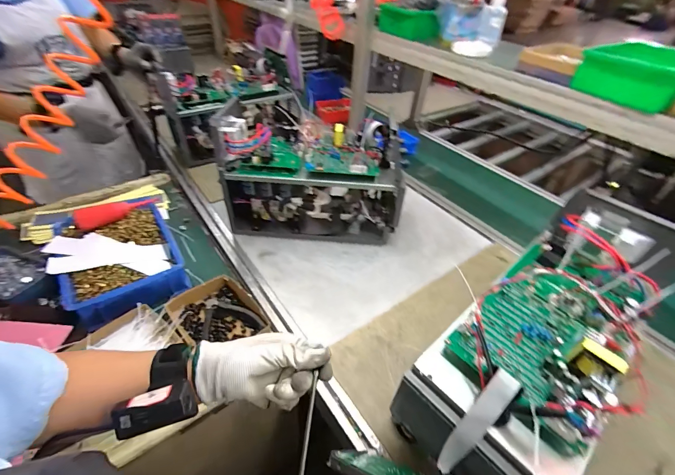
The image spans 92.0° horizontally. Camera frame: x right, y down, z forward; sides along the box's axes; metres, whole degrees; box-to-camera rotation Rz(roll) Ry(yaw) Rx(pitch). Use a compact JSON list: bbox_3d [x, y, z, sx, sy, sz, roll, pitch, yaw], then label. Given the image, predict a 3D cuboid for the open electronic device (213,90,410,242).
[{"bbox_3d":[-0.061,-0.151,0.842,0.436,0.286,0.188,2,43,-3],"label":"open electronic device"}]

